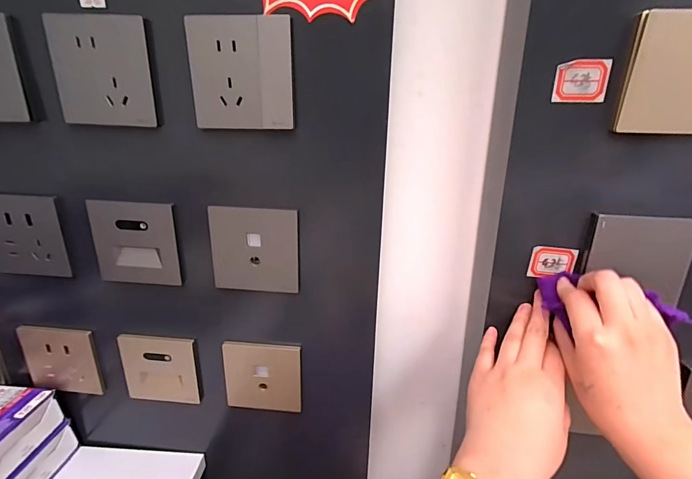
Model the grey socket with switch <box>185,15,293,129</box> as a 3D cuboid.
[{"bbox_3d":[-0.086,-0.135,0.309,0.084,0.083,0.006,2,21,2],"label":"grey socket with switch"}]

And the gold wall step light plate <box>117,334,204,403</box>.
[{"bbox_3d":[-0.209,0.148,0.428,0.083,0.085,0.015,3,21,4],"label":"gold wall step light plate"}]

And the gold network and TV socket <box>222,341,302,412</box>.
[{"bbox_3d":[-0.092,0.152,0.418,0.084,0.084,0.012,4,21,7],"label":"gold network and TV socket"}]

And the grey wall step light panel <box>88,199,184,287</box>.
[{"bbox_3d":[-0.206,0.005,0.373,0.083,0.084,0.010,2,21,2],"label":"grey wall step light panel"}]

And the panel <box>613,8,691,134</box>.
[{"bbox_3d":[0.256,-0.123,0.282,0.085,0.083,0.007,4,26,8],"label":"panel"}]

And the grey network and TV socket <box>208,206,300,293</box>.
[{"bbox_3d":[-0.088,0.011,0.366,0.085,0.084,0.007,1,21,0],"label":"grey network and TV socket"}]

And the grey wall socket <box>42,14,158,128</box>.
[{"bbox_3d":[-0.205,-0.141,0.319,0.082,0.083,0.014,4,21,8],"label":"grey wall socket"}]

